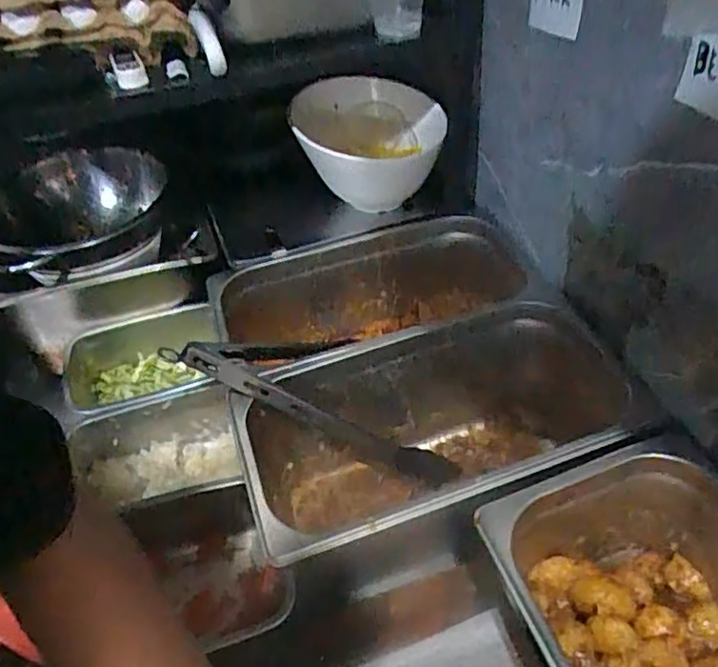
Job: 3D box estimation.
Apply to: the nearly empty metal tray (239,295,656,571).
[{"bbox_3d":[0.064,0.109,0.560,0.303,0.148,0.173,-16,43,-10],"label":"nearly empty metal tray"}]

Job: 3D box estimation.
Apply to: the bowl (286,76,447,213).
[{"bbox_3d":[0.015,-0.212,0.723,0.165,0.095,0.155,-3,42,5],"label":"bowl"}]

